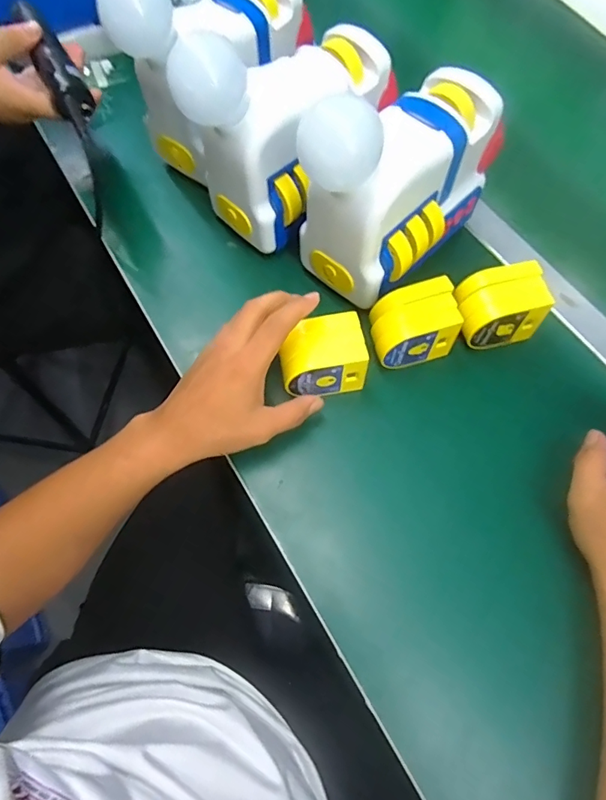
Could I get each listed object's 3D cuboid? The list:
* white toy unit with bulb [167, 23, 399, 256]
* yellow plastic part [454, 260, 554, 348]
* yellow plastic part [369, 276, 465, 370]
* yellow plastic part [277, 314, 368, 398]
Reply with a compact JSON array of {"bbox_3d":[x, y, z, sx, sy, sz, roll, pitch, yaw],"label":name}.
[{"bbox_3d":[-0.008,-0.259,0.442,0.202,0.170,0.098,-36,71,-16],"label":"white toy unit with bulb"},{"bbox_3d":[0.183,-0.090,0.437,0.075,0.050,0.061,-10,66,-5],"label":"yellow plastic part"},{"bbox_3d":[0.101,-0.070,0.436,0.077,0.051,0.055,-15,67,-7],"label":"yellow plastic part"},{"bbox_3d":[0.017,-0.039,0.415,0.075,0.050,0.054,-12,66,-6],"label":"yellow plastic part"}]

